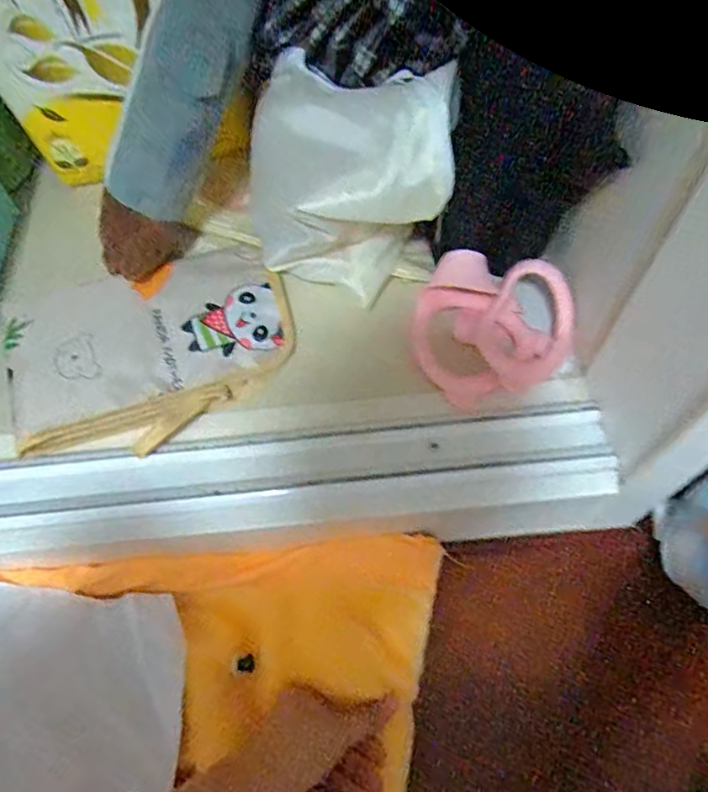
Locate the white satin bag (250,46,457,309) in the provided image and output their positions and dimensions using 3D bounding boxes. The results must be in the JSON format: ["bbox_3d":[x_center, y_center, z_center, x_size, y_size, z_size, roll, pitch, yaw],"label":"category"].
[{"bbox_3d":[-0.010,-0.183,0.466,0.180,0.161,0.129,-7,59,0],"label":"white satin bag"}]

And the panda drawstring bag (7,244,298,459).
[{"bbox_3d":[-0.171,-0.045,0.468,0.239,0.013,0.168,-20,70,-17],"label":"panda drawstring bag"}]

